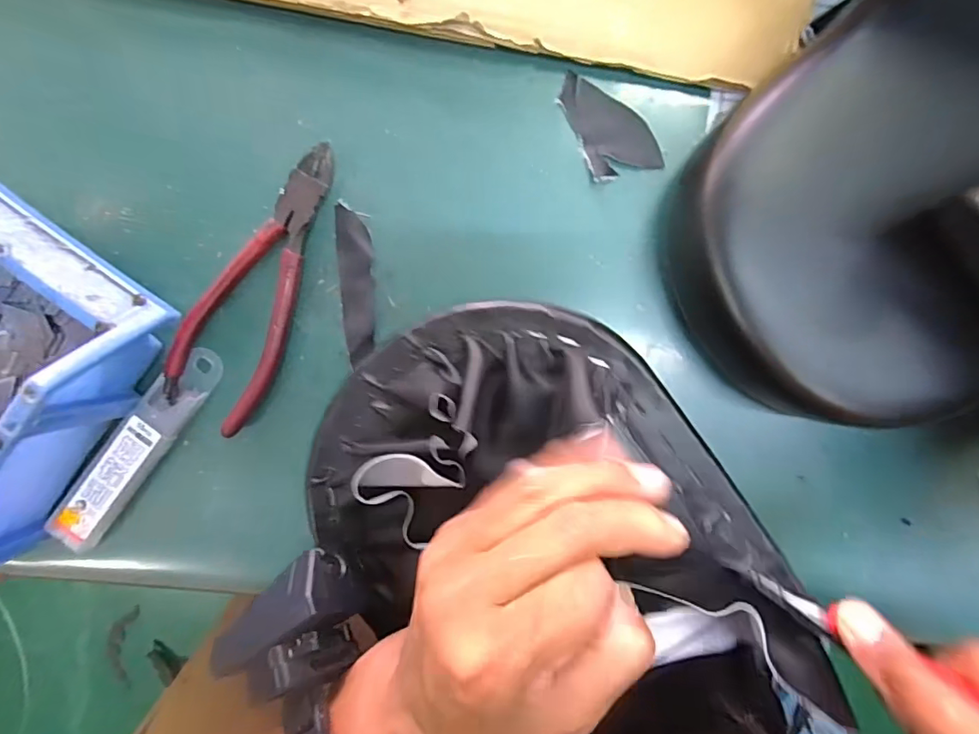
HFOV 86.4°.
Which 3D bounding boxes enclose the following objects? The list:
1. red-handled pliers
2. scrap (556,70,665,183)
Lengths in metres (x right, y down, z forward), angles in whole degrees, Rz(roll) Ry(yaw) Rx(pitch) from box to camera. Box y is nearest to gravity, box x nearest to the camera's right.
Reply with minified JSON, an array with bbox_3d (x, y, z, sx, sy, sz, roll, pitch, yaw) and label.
[{"bbox_3d":[-0.121,-0.043,0.274,0.050,0.013,0.153,25,94,0],"label":"red-handled pliers"},{"bbox_3d":[0.061,-0.125,0.268,0.035,0.004,0.059,-27,92,3],"label":"scrap"}]

